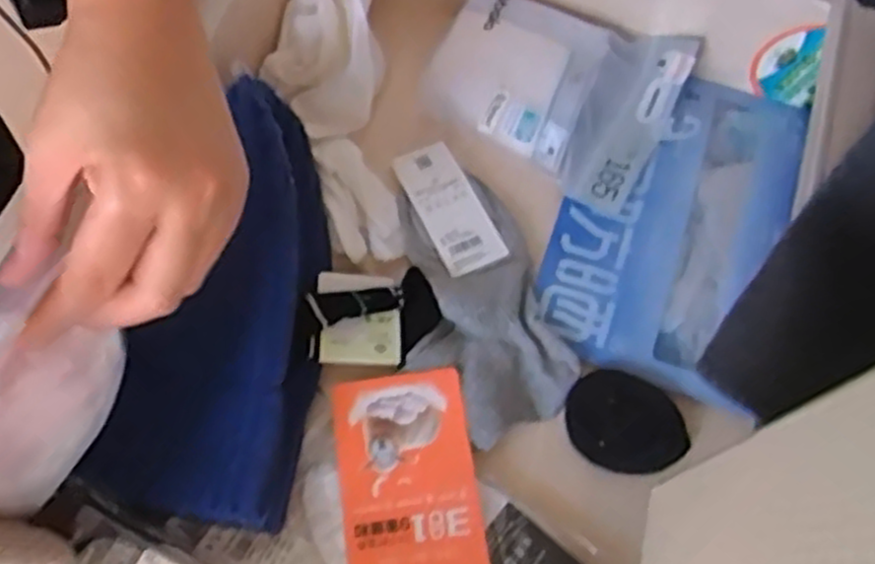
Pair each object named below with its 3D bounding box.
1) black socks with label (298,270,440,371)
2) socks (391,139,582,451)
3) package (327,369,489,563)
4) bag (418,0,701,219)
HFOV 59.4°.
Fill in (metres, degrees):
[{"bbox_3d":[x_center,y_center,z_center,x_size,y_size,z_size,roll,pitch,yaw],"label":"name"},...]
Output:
[{"bbox_3d":[-0.042,0.020,0.489,0.084,0.020,0.063,-4,67,-4],"label":"black socks with label"},{"bbox_3d":[0.018,-0.002,0.512,0.096,0.023,0.209,-18,69,-9],"label":"socks"},{"bbox_3d":[-0.019,0.119,0.453,0.080,0.007,0.127,-7,67,-5],"label":"package"},{"bbox_3d":[0.088,-0.143,0.546,0.176,0.025,0.127,34,86,5],"label":"bag"}]

